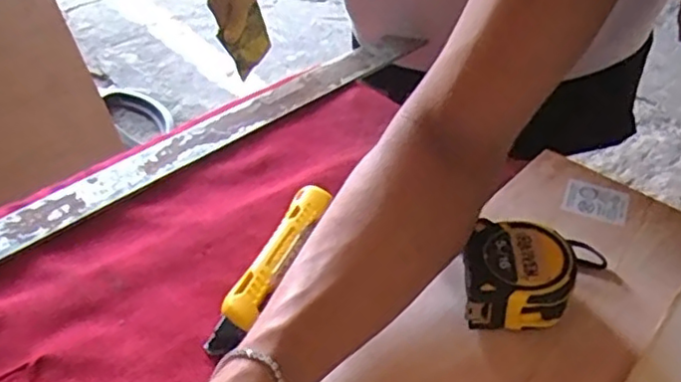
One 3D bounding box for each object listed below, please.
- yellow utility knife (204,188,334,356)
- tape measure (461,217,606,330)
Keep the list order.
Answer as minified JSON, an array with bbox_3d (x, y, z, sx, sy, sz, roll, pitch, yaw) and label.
[{"bbox_3d":[-0.046,0.047,0.434,0.027,0.017,0.142,18,44,19],"label":"yellow utility knife"},{"bbox_3d":[0.114,0.054,0.409,0.073,0.041,0.063,4,41,4],"label":"tape measure"}]

